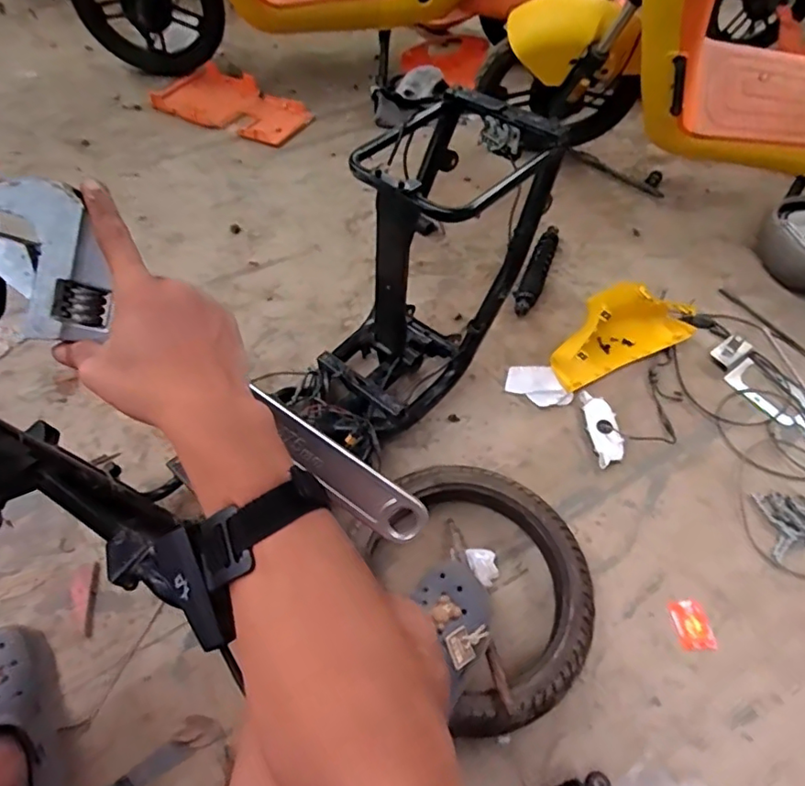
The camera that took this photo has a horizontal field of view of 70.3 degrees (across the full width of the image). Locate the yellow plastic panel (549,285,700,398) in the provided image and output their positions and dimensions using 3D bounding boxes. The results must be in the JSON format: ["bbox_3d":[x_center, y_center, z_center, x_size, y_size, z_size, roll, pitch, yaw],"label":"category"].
[{"bbox_3d":[0.424,-0.128,1.109,0.314,0.121,0.128,-21,59,-17],"label":"yellow plastic panel"}]

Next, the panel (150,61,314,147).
[{"bbox_3d":[-0.442,-0.765,1.522,0.348,0.034,0.258,21,54,-6],"label":"panel"}]

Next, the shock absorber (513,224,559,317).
[{"bbox_3d":[0.299,-0.274,1.261,0.047,0.039,0.283,20,57,11],"label":"shock absorber"}]

